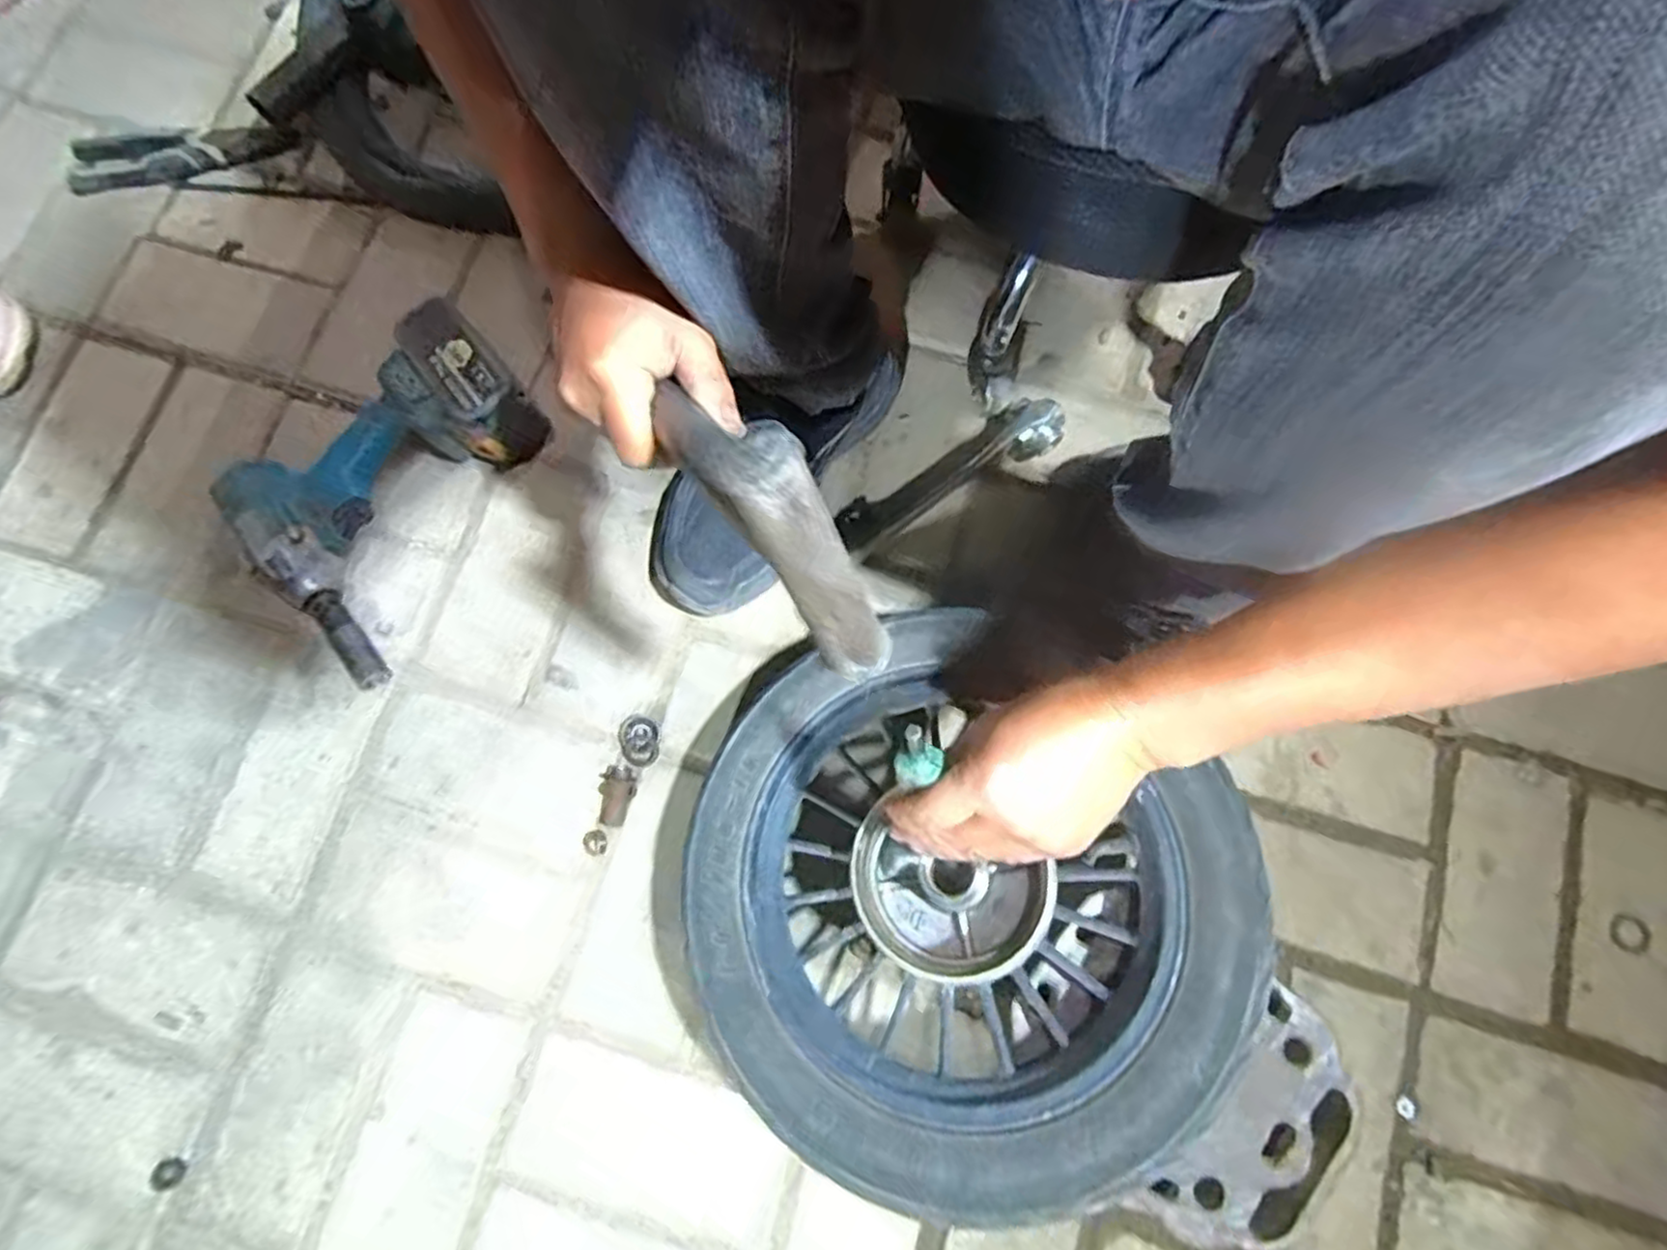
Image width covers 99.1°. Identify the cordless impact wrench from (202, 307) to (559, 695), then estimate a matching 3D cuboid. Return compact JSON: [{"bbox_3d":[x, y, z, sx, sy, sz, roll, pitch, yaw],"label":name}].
[{"bbox_3d":[-0.329,-0.104,0.551,0.235,0.077,0.180,-43,81,-8],"label":"cordless impact wrench"}]

